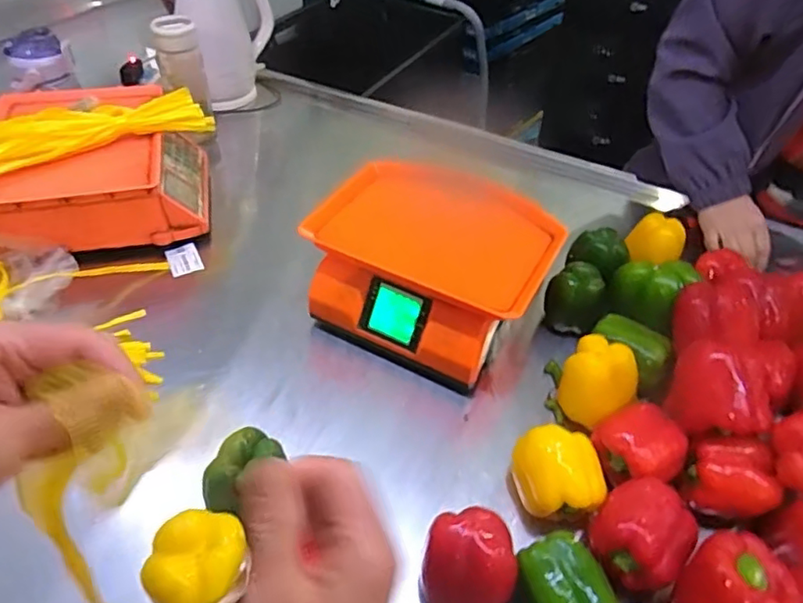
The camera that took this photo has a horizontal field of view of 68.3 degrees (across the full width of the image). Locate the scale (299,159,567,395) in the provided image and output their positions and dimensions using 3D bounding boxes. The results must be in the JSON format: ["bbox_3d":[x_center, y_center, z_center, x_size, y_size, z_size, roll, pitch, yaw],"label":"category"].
[{"bbox_3d":[0.036,-0.056,0.754,0.287,0.154,0.235,22,48,17],"label":"scale"}]

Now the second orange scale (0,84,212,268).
[{"bbox_3d":[-0.445,-0.196,0.878,0.293,0.139,0.282,-5,46,-9],"label":"second orange scale"}]

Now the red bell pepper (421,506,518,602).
[{"bbox_3d":[0.060,0.230,0.518,0.077,0.072,0.074,5,45,1],"label":"red bell pepper"}]

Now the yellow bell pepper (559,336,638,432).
[{"bbox_3d":[0.217,0.088,0.655,0.077,0.075,0.063,32,52,26],"label":"yellow bell pepper"}]

